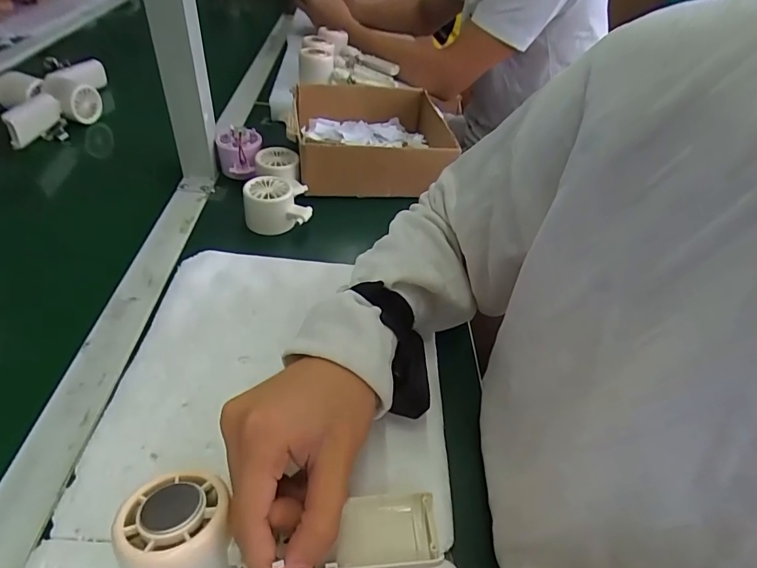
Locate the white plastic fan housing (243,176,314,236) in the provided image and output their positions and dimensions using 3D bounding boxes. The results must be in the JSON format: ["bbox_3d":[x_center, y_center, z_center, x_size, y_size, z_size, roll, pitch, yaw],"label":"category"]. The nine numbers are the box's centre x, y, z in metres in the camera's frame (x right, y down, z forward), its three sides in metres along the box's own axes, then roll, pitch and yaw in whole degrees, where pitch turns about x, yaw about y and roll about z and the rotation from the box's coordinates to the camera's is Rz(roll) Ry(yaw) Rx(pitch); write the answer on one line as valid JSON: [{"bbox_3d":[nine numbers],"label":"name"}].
[{"bbox_3d":[-0.115,-0.093,0.526,0.079,0.042,0.064,-11,46,-20],"label":"white plastic fan housing"}]

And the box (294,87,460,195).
[{"bbox_3d":[-0.014,-0.212,0.640,0.196,0.076,0.223,-4,44,-12],"label":"box"}]

